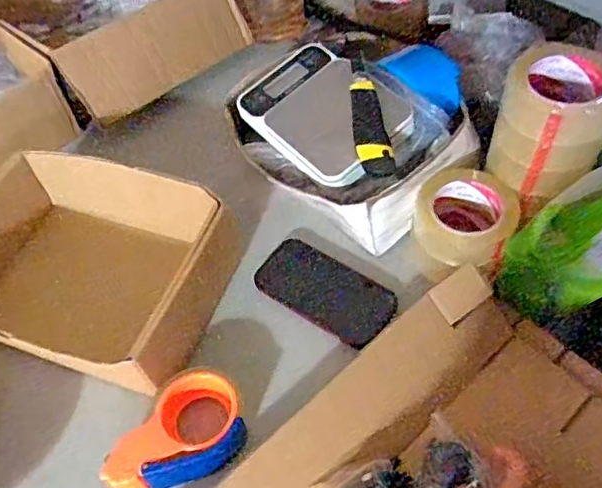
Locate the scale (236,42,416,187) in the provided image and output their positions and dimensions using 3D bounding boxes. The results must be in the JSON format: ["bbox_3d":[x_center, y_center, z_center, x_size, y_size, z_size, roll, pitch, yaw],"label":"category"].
[{"bbox_3d":[0.025,-0.173,0.742,0.149,0.031,0.222,-40,58,-11],"label":"scale"}]

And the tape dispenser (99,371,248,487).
[{"bbox_3d":[-0.125,0.193,0.578,0.144,0.054,0.087,-29,56,-16],"label":"tape dispenser"}]

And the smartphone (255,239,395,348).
[{"bbox_3d":[0.027,0.055,0.687,0.163,0.014,0.076,27,60,23],"label":"smartphone"}]

